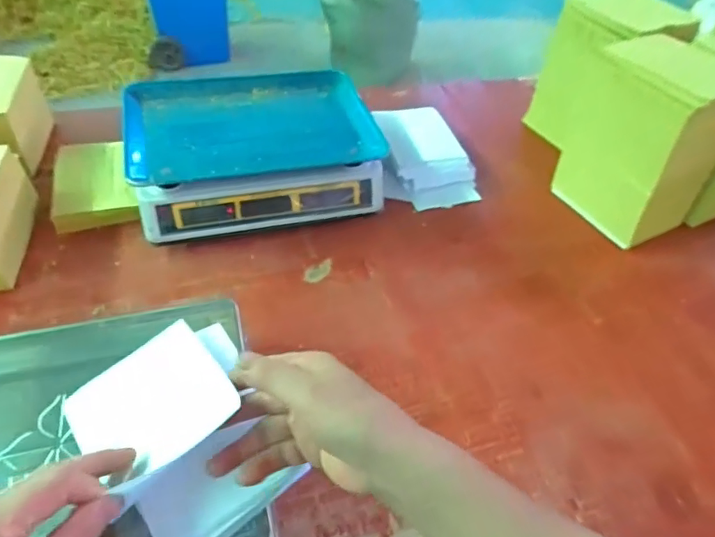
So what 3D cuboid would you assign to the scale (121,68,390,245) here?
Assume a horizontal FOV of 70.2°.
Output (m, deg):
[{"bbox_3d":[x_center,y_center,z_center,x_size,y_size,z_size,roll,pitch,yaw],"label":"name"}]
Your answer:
[{"bbox_3d":[-0.149,-0.173,0.743,0.321,0.107,0.269,-10,50,-15],"label":"scale"}]

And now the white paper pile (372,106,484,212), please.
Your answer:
[{"bbox_3d":[0.106,-0.177,0.807,0.150,0.055,0.185,-9,50,-14],"label":"white paper pile"}]

